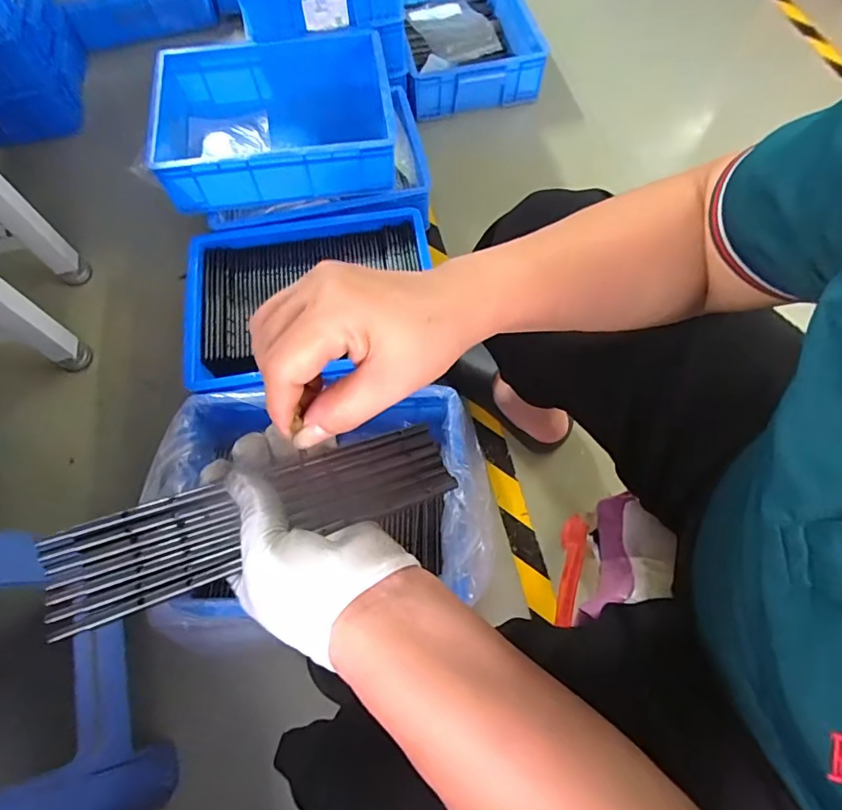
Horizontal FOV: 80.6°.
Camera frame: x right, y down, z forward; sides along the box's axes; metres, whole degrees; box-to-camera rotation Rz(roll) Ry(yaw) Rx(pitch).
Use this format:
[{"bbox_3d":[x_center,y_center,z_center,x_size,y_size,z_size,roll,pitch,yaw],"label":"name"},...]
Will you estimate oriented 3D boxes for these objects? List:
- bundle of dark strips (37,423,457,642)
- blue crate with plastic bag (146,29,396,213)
[{"bbox_3d":[-0.090,0.063,0.288,0.222,0.012,0.053,-17,67,-20],"label":"bundle of dark strips"},{"bbox_3d":[-0.274,-0.525,0.944,0.432,0.132,0.330,-8,67,-2],"label":"blue crate with plastic bag"}]

